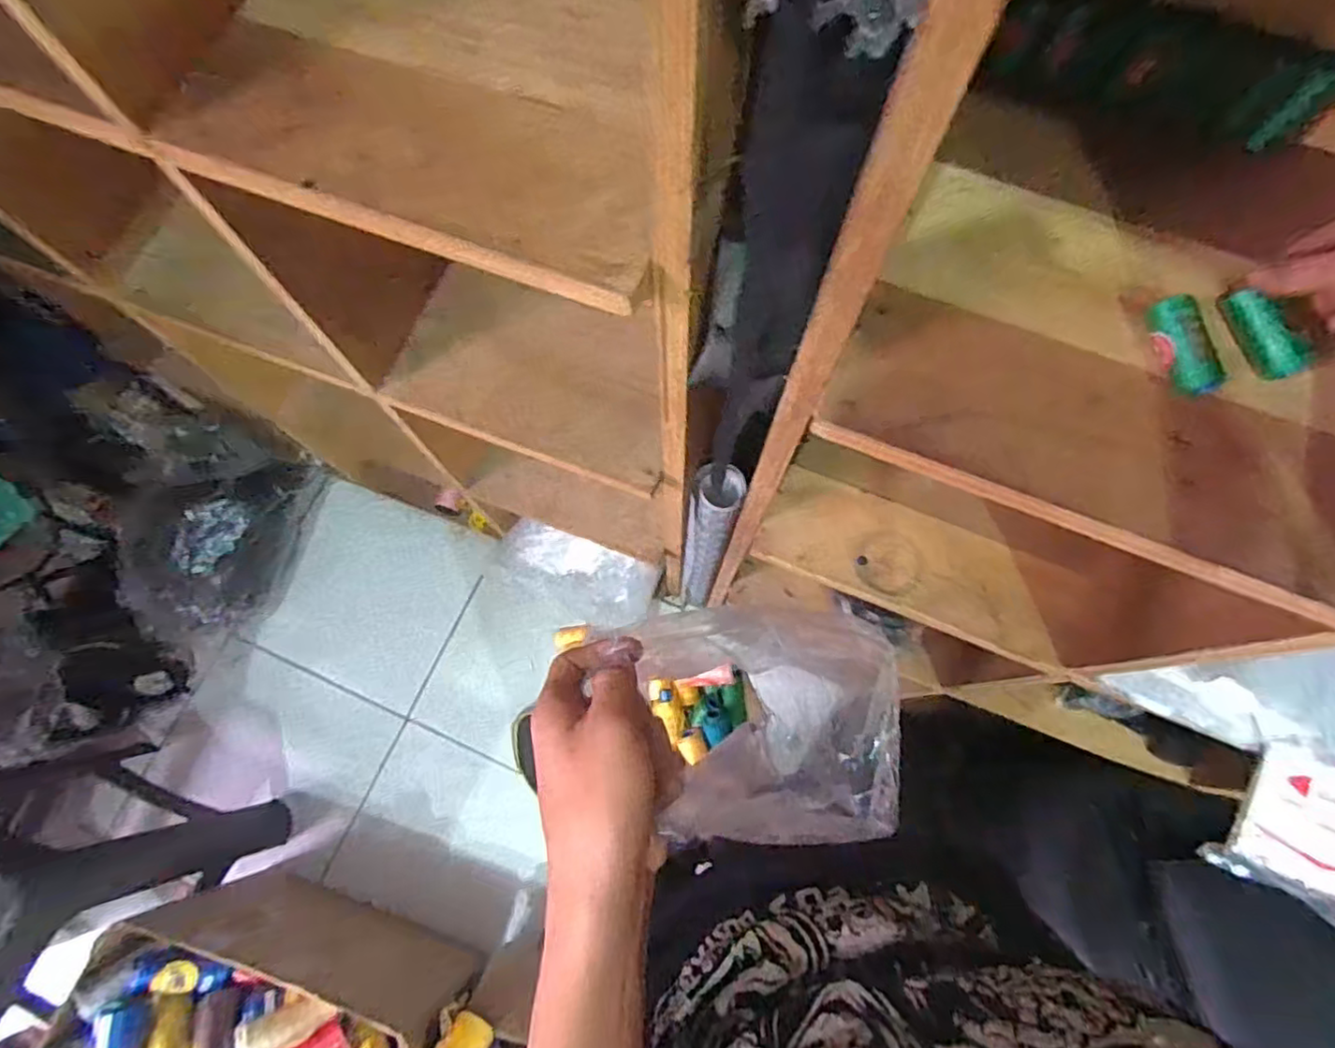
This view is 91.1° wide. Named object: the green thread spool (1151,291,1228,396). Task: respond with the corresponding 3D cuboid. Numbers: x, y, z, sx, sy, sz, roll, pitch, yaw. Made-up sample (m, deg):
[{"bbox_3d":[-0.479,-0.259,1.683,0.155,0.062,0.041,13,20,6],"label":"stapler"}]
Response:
[{"bbox_3d":[0.296,-0.102,0.375,0.019,0.020,0.059,-12,77,-3],"label":"green thread spool"}]

